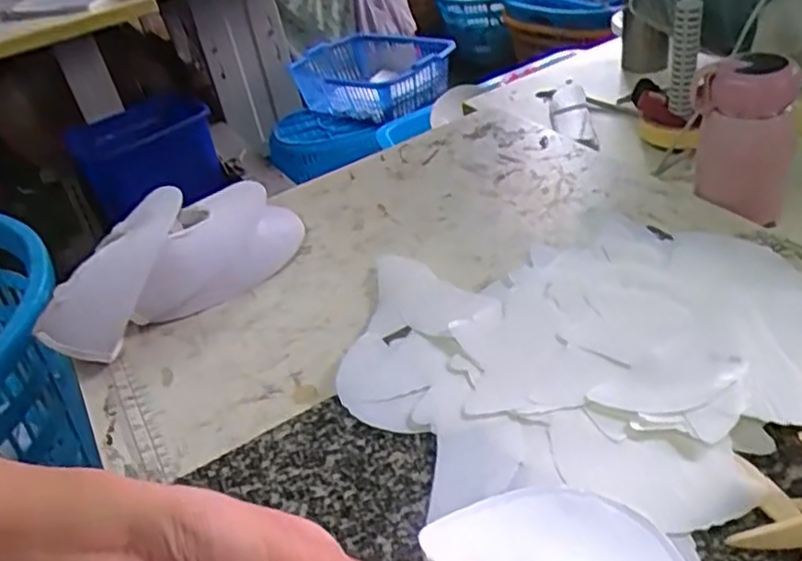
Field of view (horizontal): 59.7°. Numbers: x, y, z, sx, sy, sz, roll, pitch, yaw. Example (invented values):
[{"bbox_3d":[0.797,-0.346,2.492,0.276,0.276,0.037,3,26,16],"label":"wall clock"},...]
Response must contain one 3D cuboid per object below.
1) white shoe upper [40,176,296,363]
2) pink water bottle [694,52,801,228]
[{"bbox_3d":[-0.196,-0.020,0.610,0.106,0.076,0.246,23,49,39],"label":"white shoe upper"},{"bbox_3d":[0.286,-0.118,0.589,0.056,0.127,0.063,-22,37,-13],"label":"pink water bottle"}]

